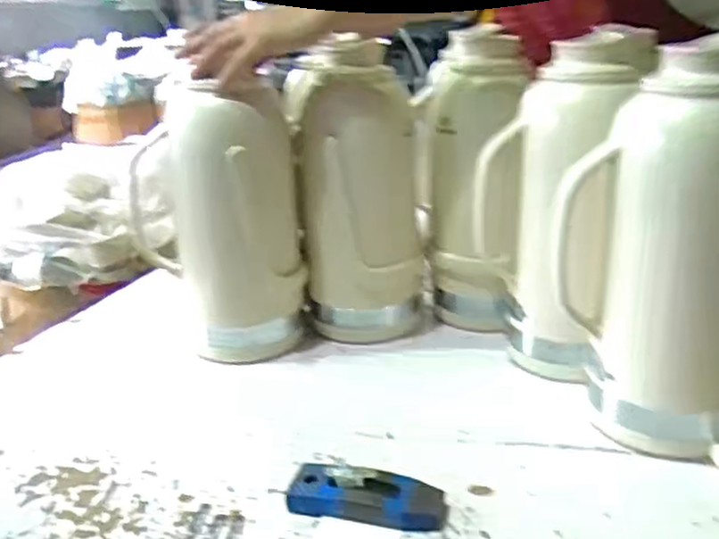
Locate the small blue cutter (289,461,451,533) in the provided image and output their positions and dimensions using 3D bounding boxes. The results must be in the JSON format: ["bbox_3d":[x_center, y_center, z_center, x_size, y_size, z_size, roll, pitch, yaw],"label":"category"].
[{"bbox_3d":[0.008,0.204,0.646,0.139,0.023,0.056,3,20,10],"label":"small blue cutter"}]

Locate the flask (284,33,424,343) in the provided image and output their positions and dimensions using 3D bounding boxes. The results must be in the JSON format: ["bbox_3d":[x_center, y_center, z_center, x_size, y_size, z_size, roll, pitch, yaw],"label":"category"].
[{"bbox_3d":[-0.003,-0.096,0.956,0.169,0.385,0.166,-2,20,-2],"label":"flask"}]

